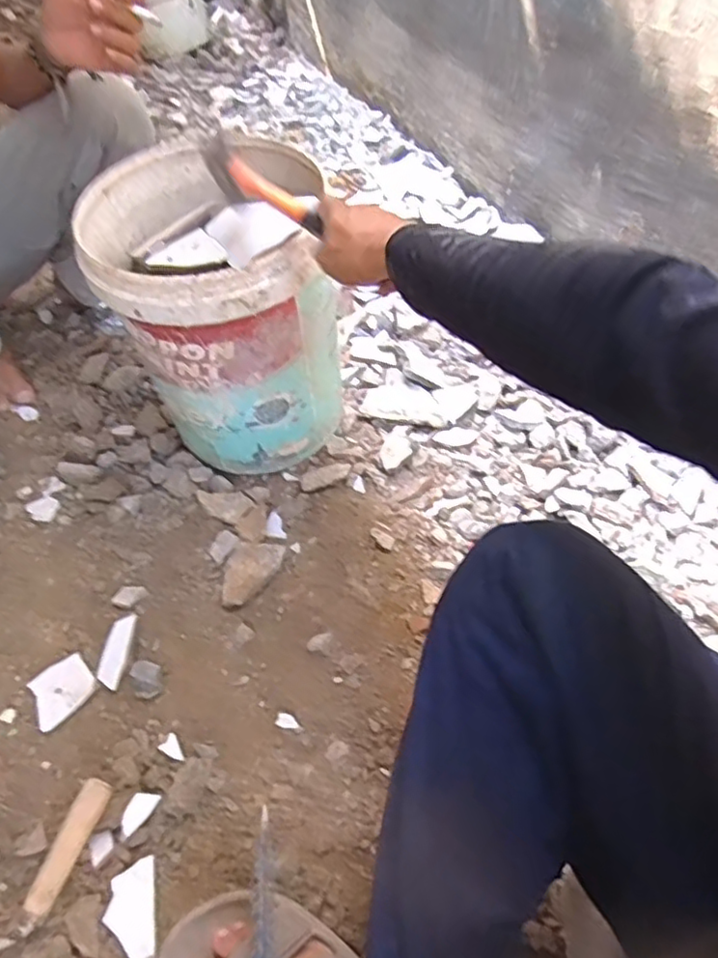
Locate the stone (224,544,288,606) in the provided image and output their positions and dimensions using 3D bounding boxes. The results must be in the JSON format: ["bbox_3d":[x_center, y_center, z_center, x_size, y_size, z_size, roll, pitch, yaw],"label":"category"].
[{"bbox_3d":[-0.147,0.120,0.855,0.064,0.017,0.104,29,56,23],"label":"stone"}]

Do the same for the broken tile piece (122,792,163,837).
[{"bbox_3d":[-0.229,0.346,0.670,0.027,0.013,0.044,28,56,22],"label":"broken tile piece"}]

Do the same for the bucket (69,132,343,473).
[{"bbox_3d":[-0.182,-0.208,0.897,0.291,0.366,0.299,-2,50,2],"label":"bucket"}]

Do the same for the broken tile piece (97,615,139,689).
[{"bbox_3d":[-0.296,0.209,0.786,0.037,0.006,0.086,5,65,17],"label":"broken tile piece"}]

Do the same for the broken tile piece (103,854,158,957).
[{"bbox_3d":[-0.218,0.413,0.615,0.046,0.006,0.082,-11,51,-8],"label":"broken tile piece"}]

